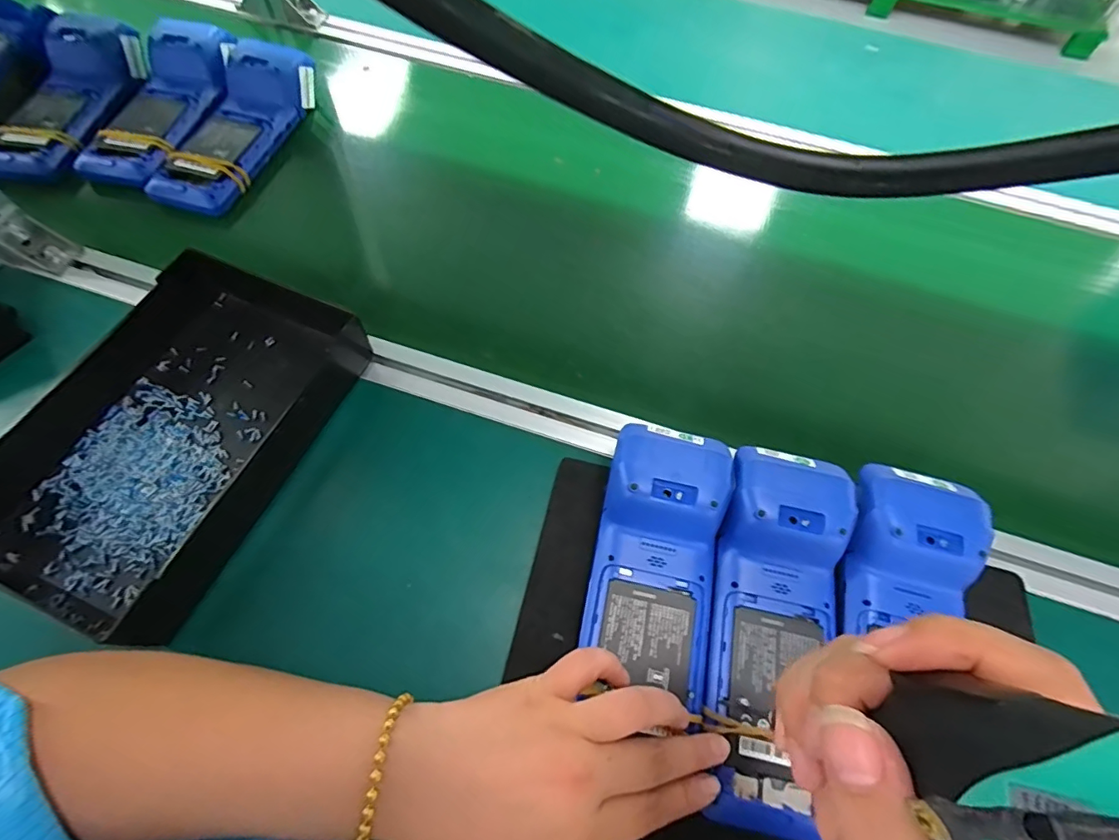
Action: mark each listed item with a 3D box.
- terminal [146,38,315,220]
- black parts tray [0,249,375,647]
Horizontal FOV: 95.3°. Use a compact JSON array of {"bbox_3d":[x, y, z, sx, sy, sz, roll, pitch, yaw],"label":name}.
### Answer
[{"bbox_3d":[-0.351,-0.314,0.540,0.091,0.050,0.237,15,63,4],"label":"terminal"},{"bbox_3d":[-0.275,0.005,0.377,0.164,0.055,0.261,23,64,8],"label":"black parts tray"}]

